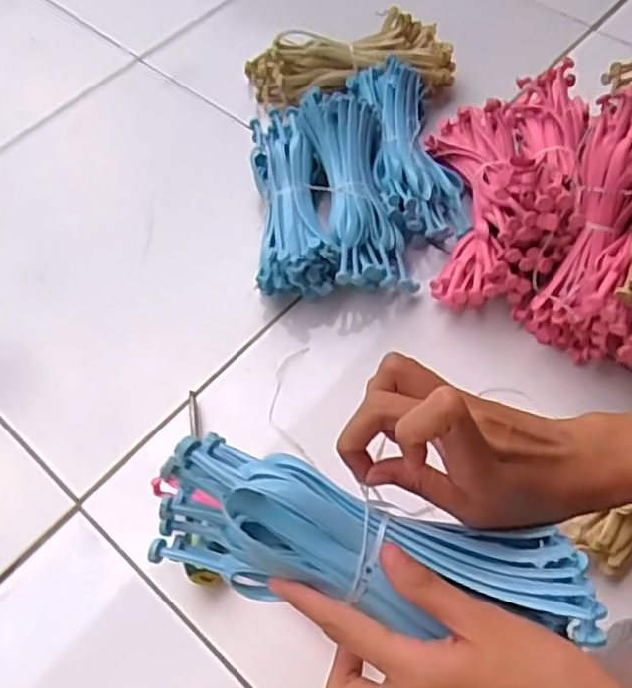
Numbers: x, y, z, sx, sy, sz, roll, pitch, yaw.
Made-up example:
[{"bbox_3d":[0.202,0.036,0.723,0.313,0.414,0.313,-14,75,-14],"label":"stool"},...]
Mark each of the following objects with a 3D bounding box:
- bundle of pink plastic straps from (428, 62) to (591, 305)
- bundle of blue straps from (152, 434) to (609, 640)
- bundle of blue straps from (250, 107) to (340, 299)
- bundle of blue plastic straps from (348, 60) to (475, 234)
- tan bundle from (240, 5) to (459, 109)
[{"bbox_3d":[0.171,-0.159,0.616,0.132,0.100,0.248,14,61,10],"label":"bundle of pink plastic straps"},{"bbox_3d":[0.023,0.090,0.316,0.204,0.047,0.064,9,60,14],"label":"bundle of blue straps"},{"bbox_3d":[-0.024,-0.143,0.652,0.075,0.042,0.204,-5,60,-1],"label":"bundle of blue straps"},{"bbox_3d":[0.095,-0.204,0.680,0.088,0.061,0.213,-11,60,-4],"label":"bundle of blue plastic straps"},{"bbox_3d":[0.037,-0.314,0.749,0.224,0.065,0.081,-5,60,-1],"label":"tan bundle"}]

